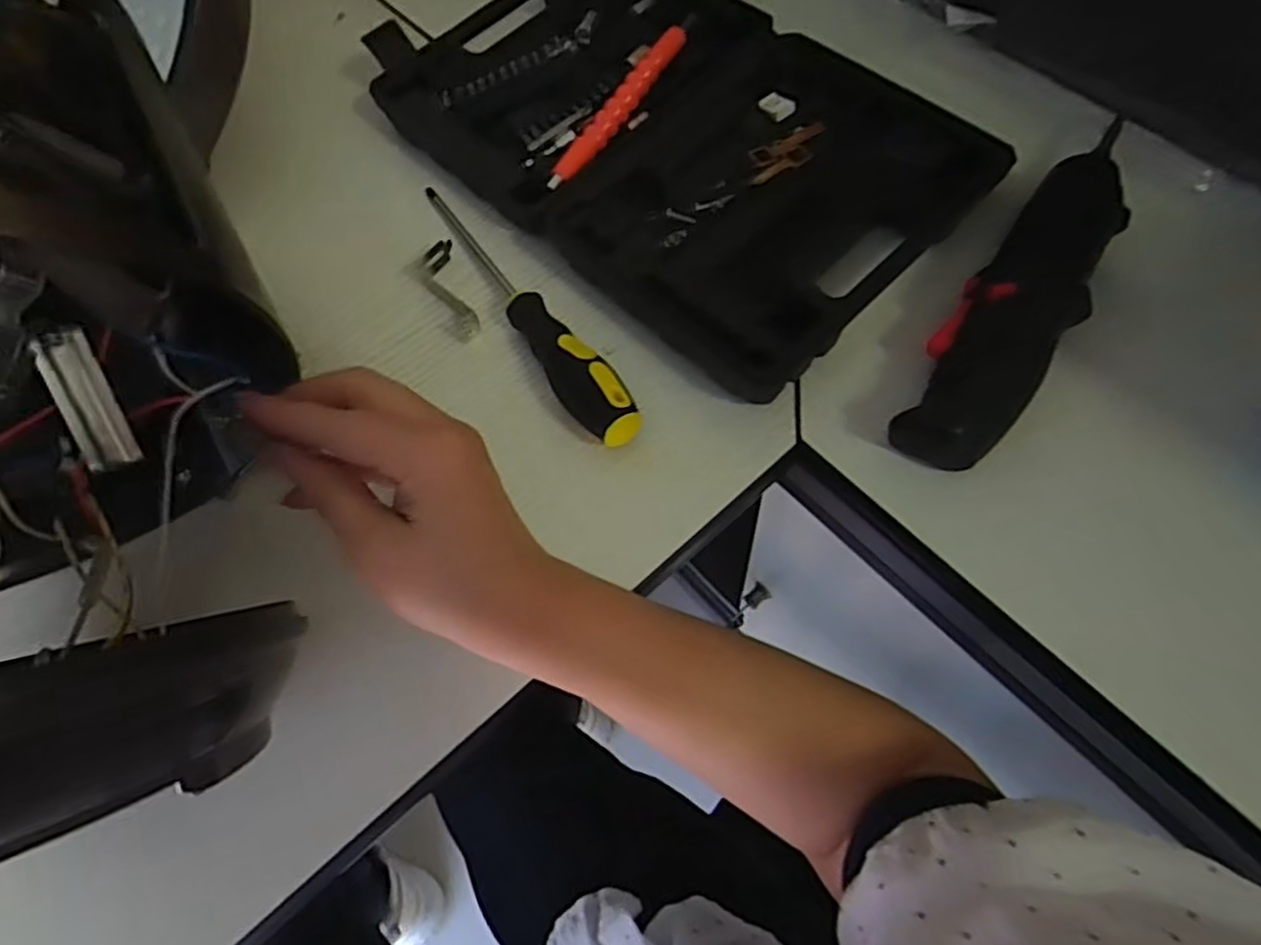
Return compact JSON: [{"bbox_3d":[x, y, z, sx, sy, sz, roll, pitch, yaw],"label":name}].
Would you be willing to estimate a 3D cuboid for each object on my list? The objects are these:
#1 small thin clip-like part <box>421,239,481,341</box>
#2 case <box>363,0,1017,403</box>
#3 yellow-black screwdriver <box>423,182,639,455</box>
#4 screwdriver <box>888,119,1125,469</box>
[{"bbox_3d":[-0.105,-0.105,0.408,0.022,0.011,0.065,-20,66,-4],"label":"small thin clip-like part"},{"bbox_3d":[0.015,-0.219,0.434,0.223,0.030,0.365,-42,69,-13],"label":"case"},{"bbox_3d":[-0.060,-0.096,0.395,0.028,0.032,0.214,-31,67,-9],"label":"yellow-black screwdriver"},{"bbox_3d":[0.202,-0.088,0.362,0.055,0.044,0.215,35,73,18],"label":"screwdriver"}]

